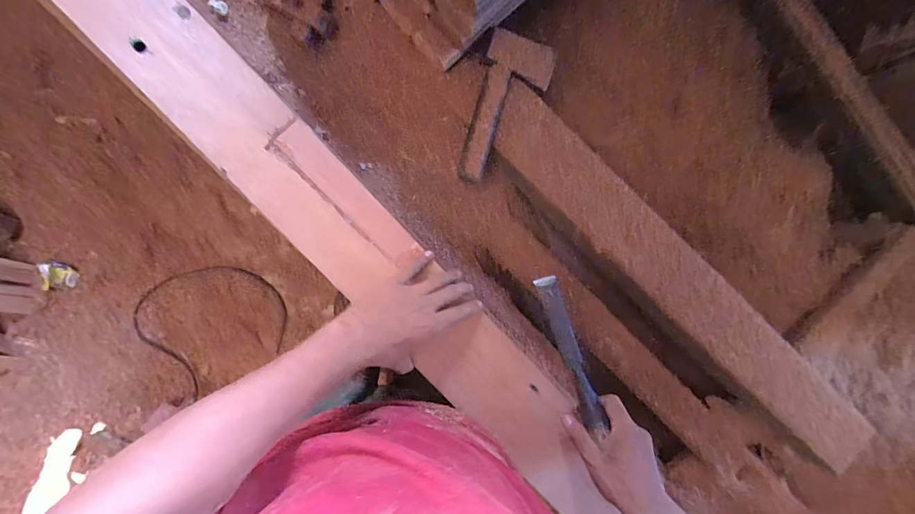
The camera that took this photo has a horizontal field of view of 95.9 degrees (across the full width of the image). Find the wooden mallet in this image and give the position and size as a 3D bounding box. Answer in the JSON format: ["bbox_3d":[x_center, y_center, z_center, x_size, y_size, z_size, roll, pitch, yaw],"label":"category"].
[{"bbox_3d":[0.080,-0.223,0.640,0.108,0.037,0.230,14,88,-9],"label":"wooden mallet"}]

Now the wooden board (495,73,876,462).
[{"bbox_3d":[0.386,0.059,0.695,0.872,0.042,0.130,43,92,-5],"label":"wooden board"}]

